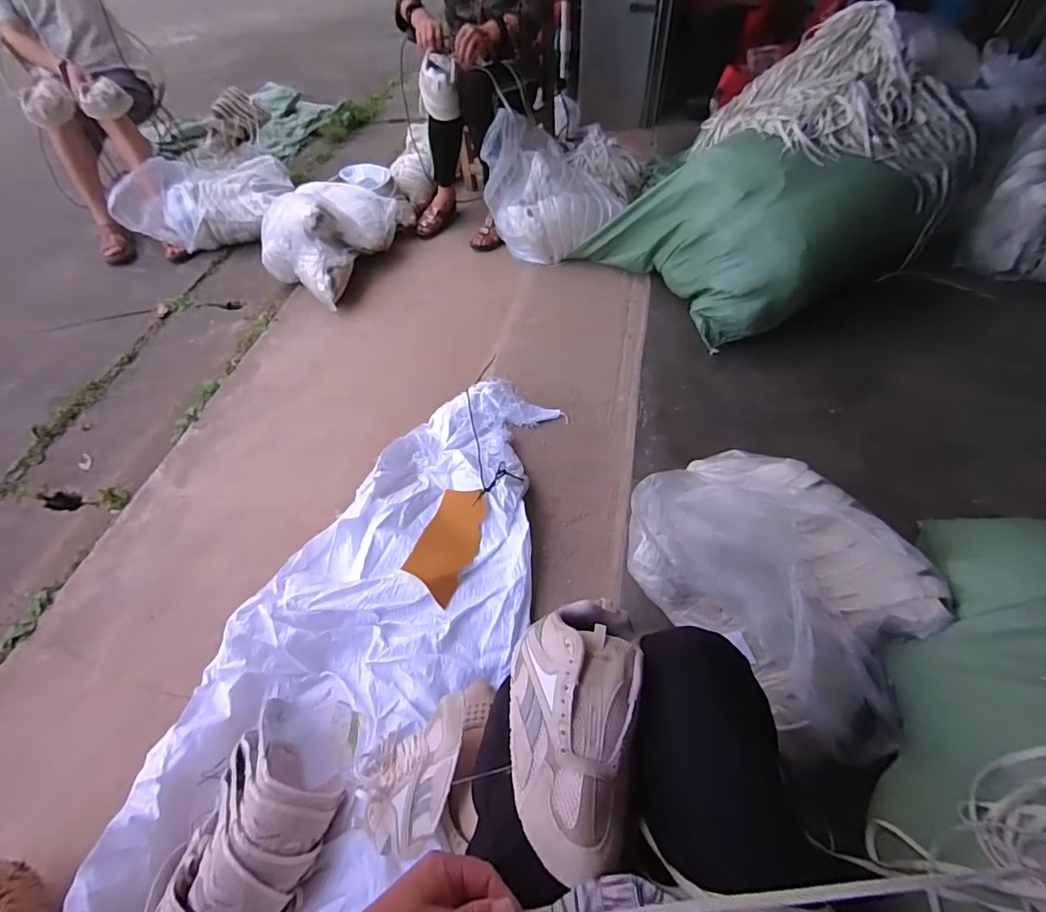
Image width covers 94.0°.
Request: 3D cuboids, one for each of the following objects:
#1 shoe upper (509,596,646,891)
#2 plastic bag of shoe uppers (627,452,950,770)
[{"bbox_3d":[0.044,0.246,0.461,0.120,0.070,0.223,8,55,11],"label":"shoe upper"},{"bbox_3d":[0.419,0.192,0.785,0.346,0.233,0.475,-34,60,-19],"label":"plastic bag of shoe uppers"}]

